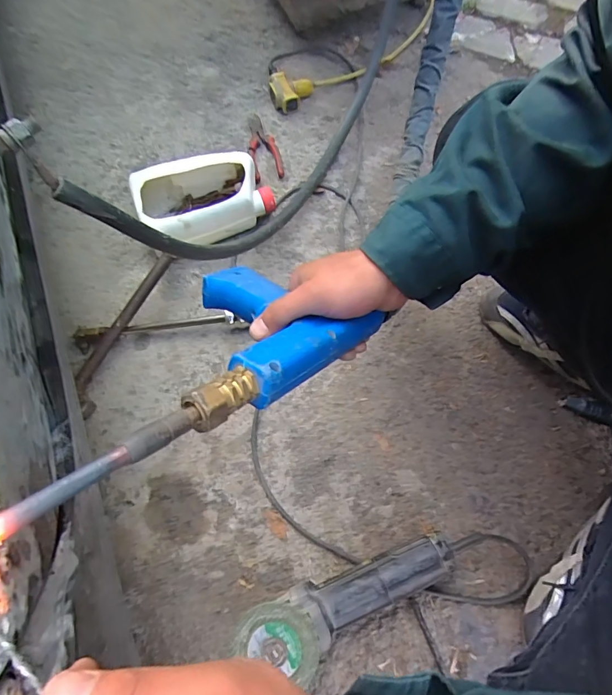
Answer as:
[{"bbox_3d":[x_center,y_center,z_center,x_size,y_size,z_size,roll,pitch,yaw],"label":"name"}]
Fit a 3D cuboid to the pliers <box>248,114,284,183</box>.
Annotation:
[{"bbox_3d":[-0.089,-0.413,0.844,0.060,0.021,0.178,-13,69,-3],"label":"pliers"}]

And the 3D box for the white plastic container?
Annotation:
[{"bbox_3d":[-0.183,-0.267,0.752,0.226,0.091,0.147,-21,69,-5],"label":"white plastic container"}]

